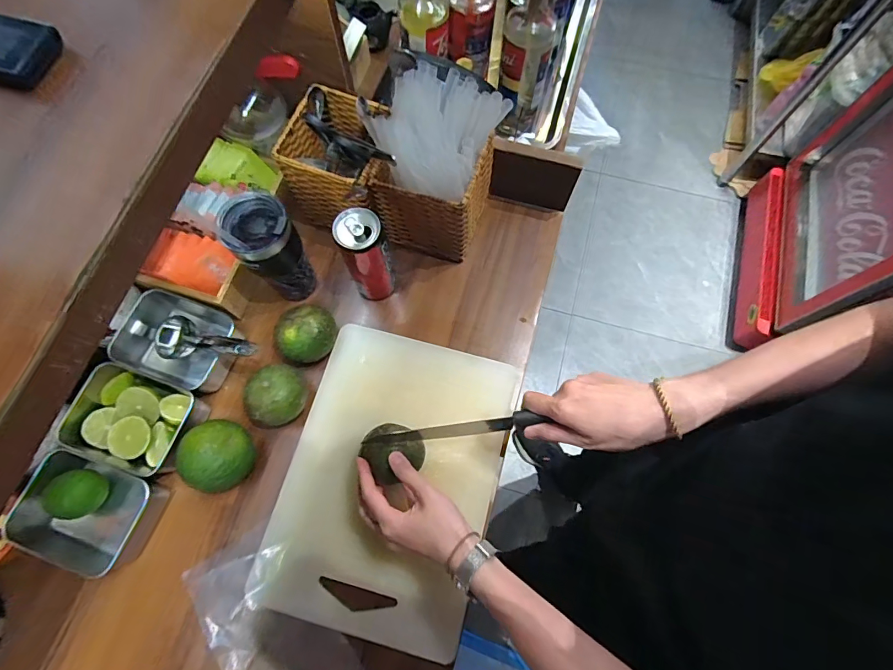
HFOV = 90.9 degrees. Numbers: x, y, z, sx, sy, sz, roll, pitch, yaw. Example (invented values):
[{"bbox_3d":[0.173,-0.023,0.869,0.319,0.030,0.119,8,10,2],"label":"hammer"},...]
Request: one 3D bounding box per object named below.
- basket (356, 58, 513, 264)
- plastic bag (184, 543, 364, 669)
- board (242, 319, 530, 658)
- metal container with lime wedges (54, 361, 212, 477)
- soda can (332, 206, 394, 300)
[{"bbox_3d":[-0.015,-0.203,0.569,0.125,0.211,0.127,25,73,8],"label":"basket"},{"bbox_3d":[-0.192,0.340,0.492,0.130,0.018,0.218,-32,74,-11],"label":"plastic bag"},{"bbox_3d":[-0.067,0.171,0.544,0.250,0.015,0.346,16,72,5],"label":"board"},{"bbox_3d":[-0.381,0.104,0.545,0.153,0.048,0.111,19,72,6],"label":"metal container with lime wedges"},{"bbox_3d":[-0.101,-0.098,0.567,0.055,0.147,0.050,0,71,0],"label":"soda can"}]

